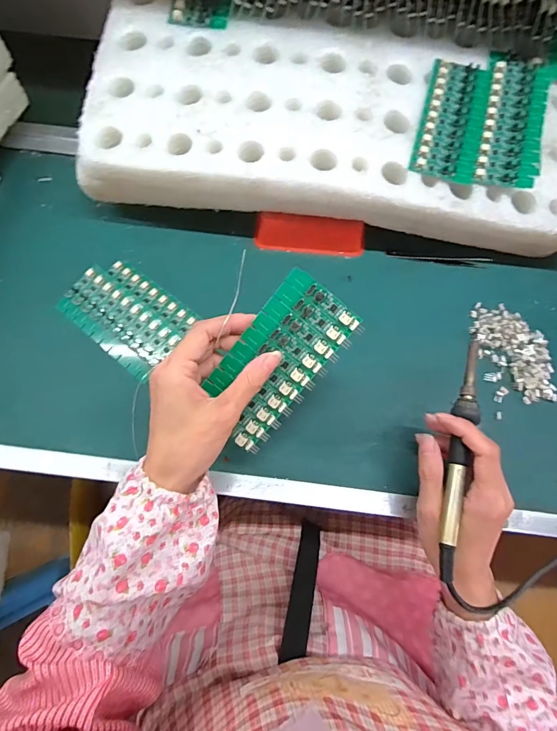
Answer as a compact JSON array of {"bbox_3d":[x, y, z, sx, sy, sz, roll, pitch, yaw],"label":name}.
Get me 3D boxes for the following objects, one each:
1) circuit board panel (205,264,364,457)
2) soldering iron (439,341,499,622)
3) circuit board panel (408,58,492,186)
[{"bbox_3d":[-0.003,-0.002,0.300,0.064,0.005,0.134,39,102,-2],"label":"circuit board panel"},{"bbox_3d":[0.149,0.071,0.318,0.016,0.016,0.207,13,75,3],"label":"soldering iron"},{"bbox_3d":[0.178,-0.251,0.395,0.063,0.005,0.136,16,79,1],"label":"circuit board panel"}]

